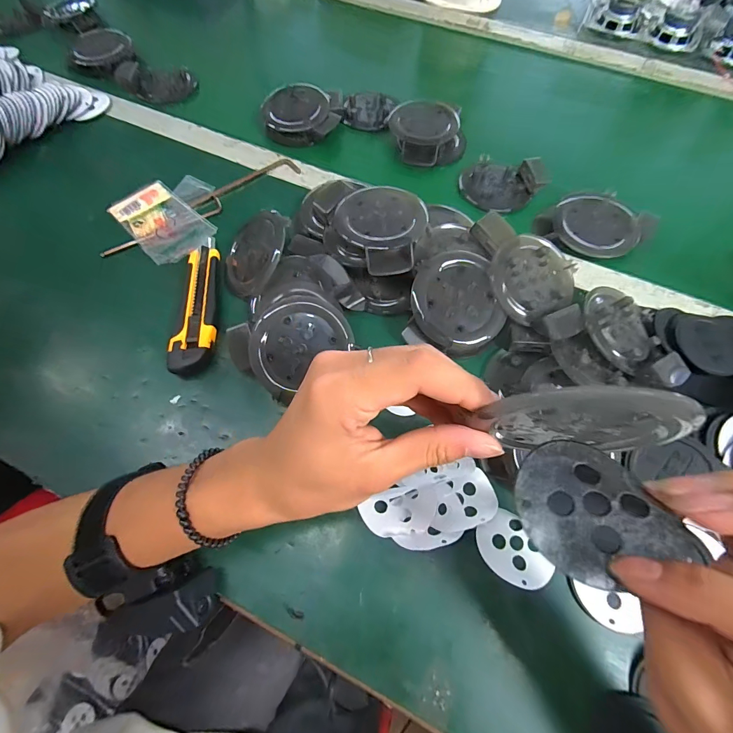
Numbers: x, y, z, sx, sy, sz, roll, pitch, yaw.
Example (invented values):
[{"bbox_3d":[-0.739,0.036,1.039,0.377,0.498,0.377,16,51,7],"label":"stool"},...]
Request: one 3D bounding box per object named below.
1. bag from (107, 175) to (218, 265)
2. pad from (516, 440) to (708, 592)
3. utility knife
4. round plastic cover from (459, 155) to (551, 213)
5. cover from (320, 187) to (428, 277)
[{"bbox_3d":[-0.213,-0.173,0.399,0.104,0.020,0.130,-41,73,-17],"label":"bag"},{"bbox_3d":[0.093,0.060,0.154,0.052,0.006,0.057,-8,53,11],"label":"pad"},{"bbox_3d":[-0.165,-0.065,0.355,0.037,0.015,0.153,-3,66,-2],"label":"utility knife"},{"bbox_3d":[0.166,-0.228,0.445,0.085,0.034,0.083,0,66,-1],"label":"round plastic cover"},{"bbox_3d":[0.013,-0.137,0.357,0.091,0.033,0.092,-3,70,8],"label":"cover"}]

